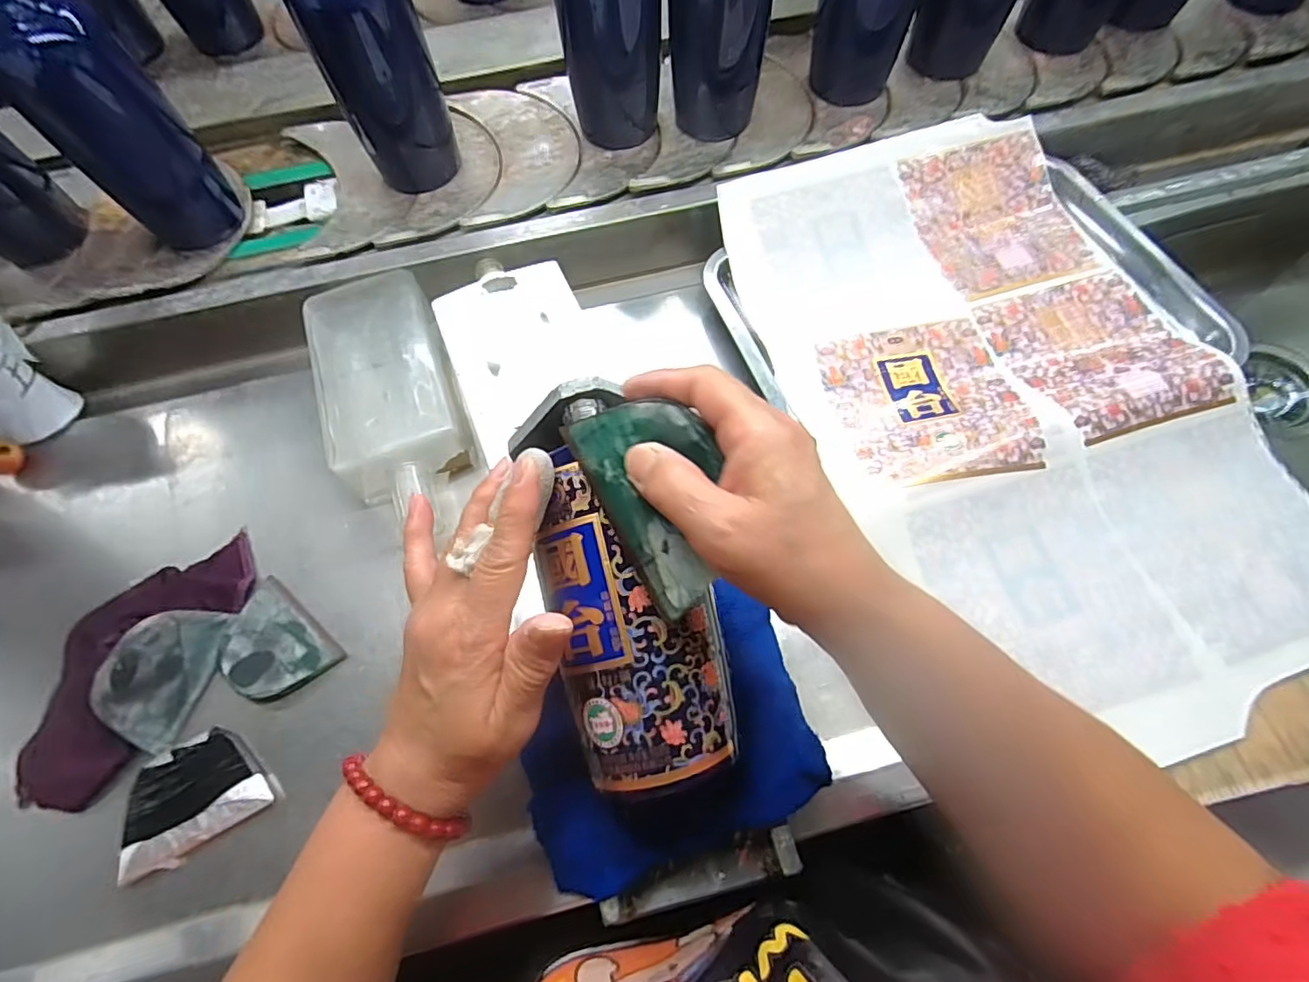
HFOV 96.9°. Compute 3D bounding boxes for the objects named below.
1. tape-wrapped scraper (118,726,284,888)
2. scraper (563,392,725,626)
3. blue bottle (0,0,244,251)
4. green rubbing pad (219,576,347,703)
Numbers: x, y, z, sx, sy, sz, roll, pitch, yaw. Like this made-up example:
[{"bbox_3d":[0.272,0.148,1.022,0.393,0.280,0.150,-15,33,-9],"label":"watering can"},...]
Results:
[{"bbox_3d":[-0.274,0.180,0.344,0.081,0.014,0.061,-33,70,-11],"label":"tape-wrapped scraper"},{"bbox_3d":[0.005,0.001,0.249,0.054,0.005,0.093,-31,77,13],"label":"scraper"},{"bbox_3d":[-0.410,-0.278,0.438,0.069,0.163,0.068,-16,68,-5],"label":"blue bottle"},{"bbox_3d":[-0.252,0.100,0.377,0.079,0.008,0.055,38,74,16],"label":"green rubbing pad"}]

